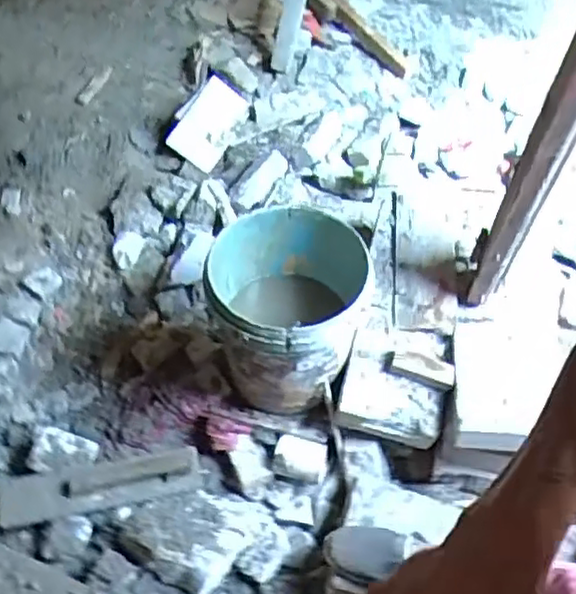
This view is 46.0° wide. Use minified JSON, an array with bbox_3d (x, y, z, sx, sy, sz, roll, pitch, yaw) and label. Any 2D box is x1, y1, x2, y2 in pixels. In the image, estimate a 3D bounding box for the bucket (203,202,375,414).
[{"bbox_3d":[0.011,0.012,1.396,0.326,0.324,0.339,2,53,-2],"label":"bucket"}]

